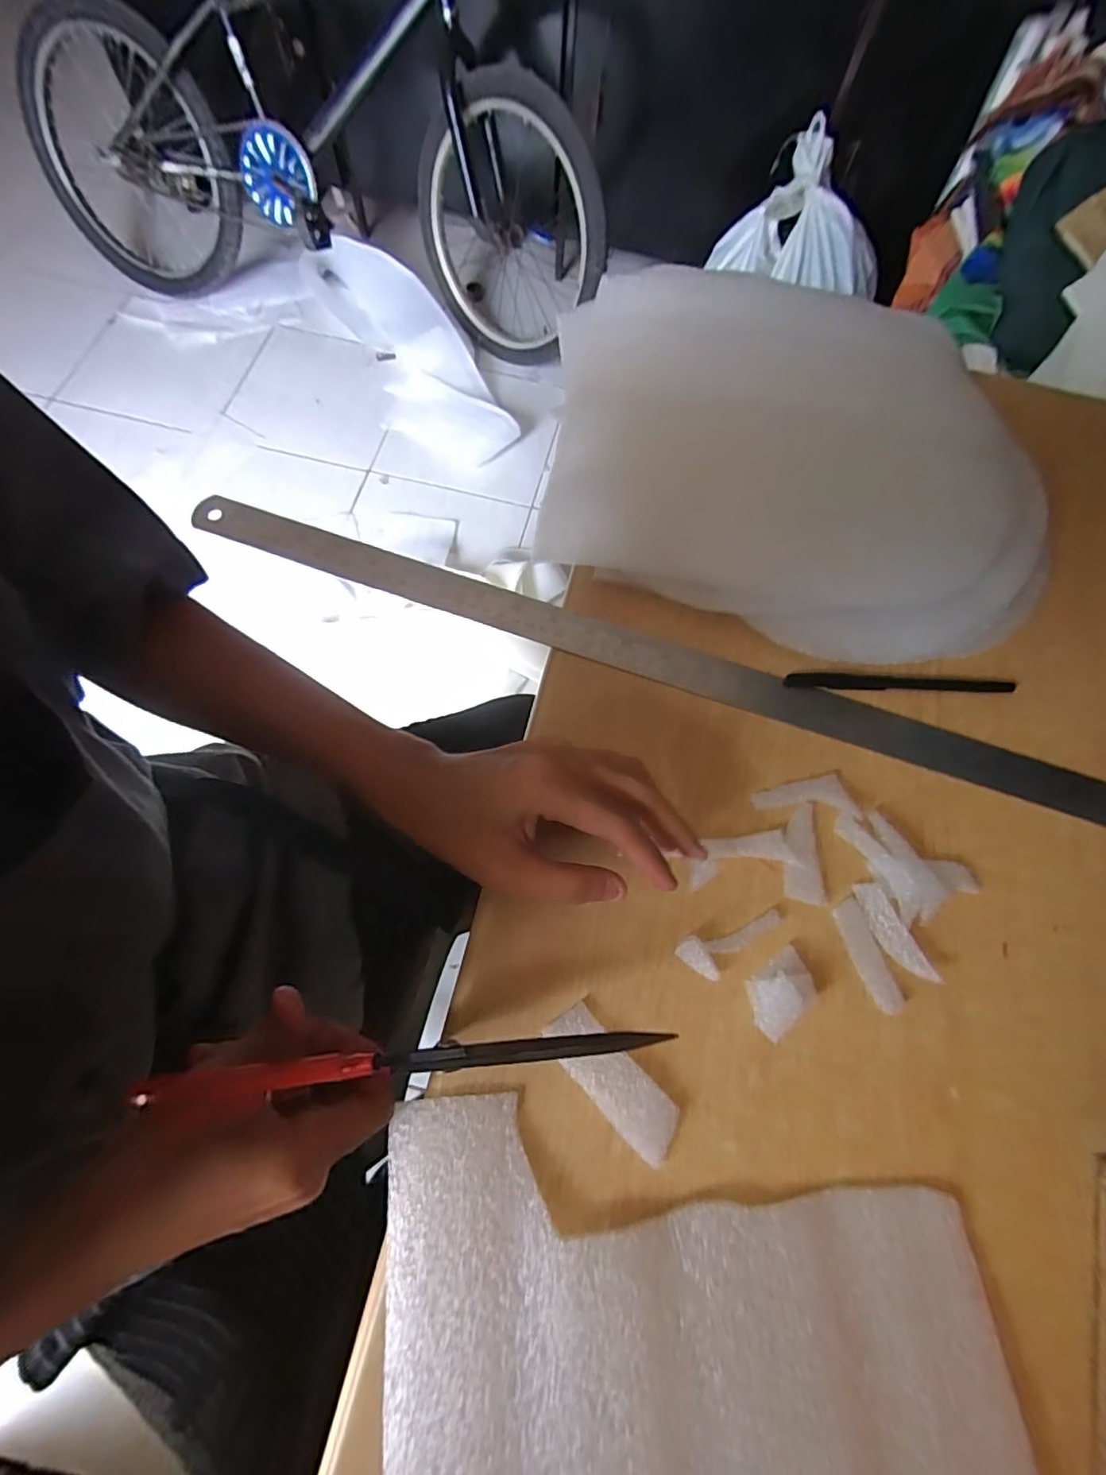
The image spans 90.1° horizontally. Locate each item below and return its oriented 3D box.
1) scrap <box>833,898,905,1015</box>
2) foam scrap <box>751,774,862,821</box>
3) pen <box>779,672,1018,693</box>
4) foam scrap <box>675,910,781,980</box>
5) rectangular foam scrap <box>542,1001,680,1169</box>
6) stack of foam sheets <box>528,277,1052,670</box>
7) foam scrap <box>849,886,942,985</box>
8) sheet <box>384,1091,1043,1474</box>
[{"bbox_3d":[0.170,0.119,0.297,0.016,0.004,0.057,-18,73,-9],"label":"scrap"},{"bbox_3d":[0.148,0.034,0.326,0.059,0.005,0.025,3,71,-2],"label":"foam scrap"},{"bbox_3d":[0.225,-0.036,0.357,0.148,0.004,0.009,2,71,-2],"label":"pen"},{"bbox_3d":[0.098,0.112,0.297,0.062,0.008,0.022,-16,72,-8],"label":"foam scrap"},{"bbox_3d":[0.030,0.170,0.275,0.027,0.005,0.076,-42,78,-15],"label":"rectangular foam scrap"},{"bbox_3d":[0.163,-0.200,0.387,0.334,0.063,0.295,6,71,-1],"label":"stack of foam sheets"},{"bbox_3d":[0.184,0.106,0.300,0.016,0.004,0.055,-26,69,7],"label":"foam scrap"},{"bbox_3d":[0.067,0.306,0.220,0.261,0.015,0.290,-5,71,-5],"label":"sheet"}]

